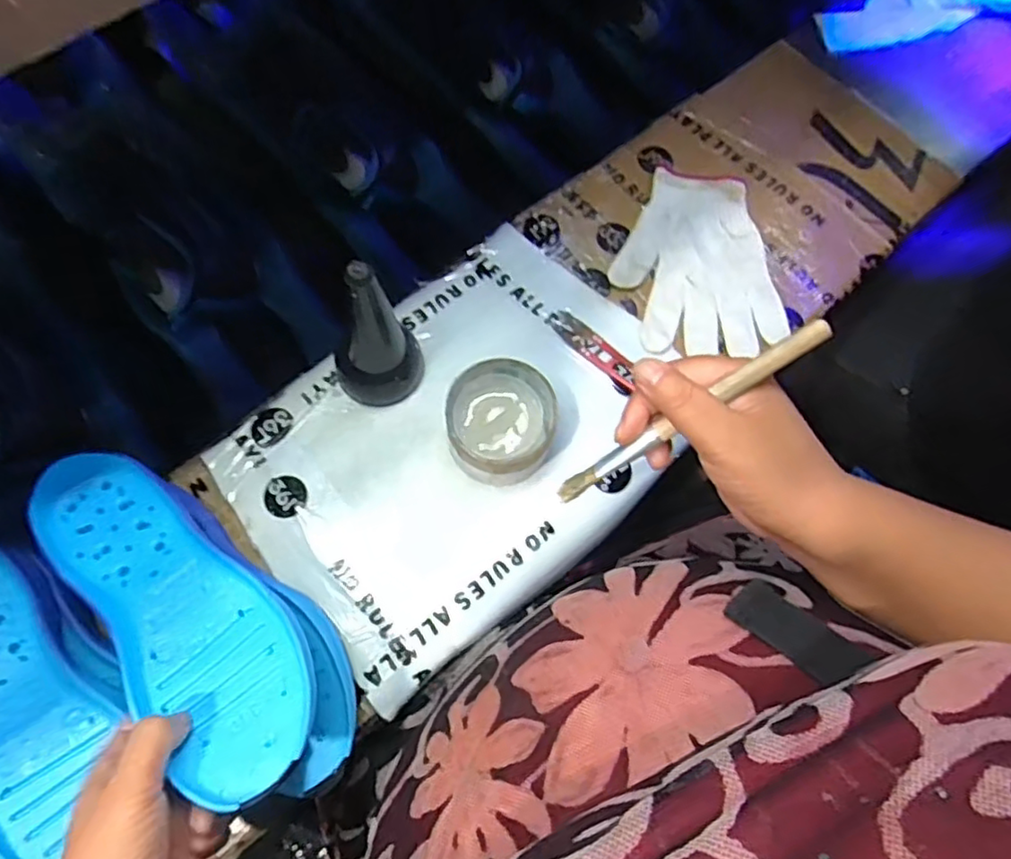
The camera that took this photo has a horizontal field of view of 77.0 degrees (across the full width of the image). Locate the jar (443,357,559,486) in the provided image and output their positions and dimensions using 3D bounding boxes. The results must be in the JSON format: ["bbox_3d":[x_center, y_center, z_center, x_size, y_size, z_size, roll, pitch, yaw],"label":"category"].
[{"bbox_3d":[-0.004,-0.004,0.484,0.080,0.051,0.083,1,70,-3],"label":"jar"}]

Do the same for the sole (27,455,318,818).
[{"bbox_3d":[-0.198,0.099,0.381,0.245,0.028,0.085,41,58,21],"label":"sole"}]

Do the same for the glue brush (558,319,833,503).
[{"bbox_3d":[0.089,-0.006,0.321,0.153,0.012,0.012,-35,67,22],"label":"glue brush"}]

